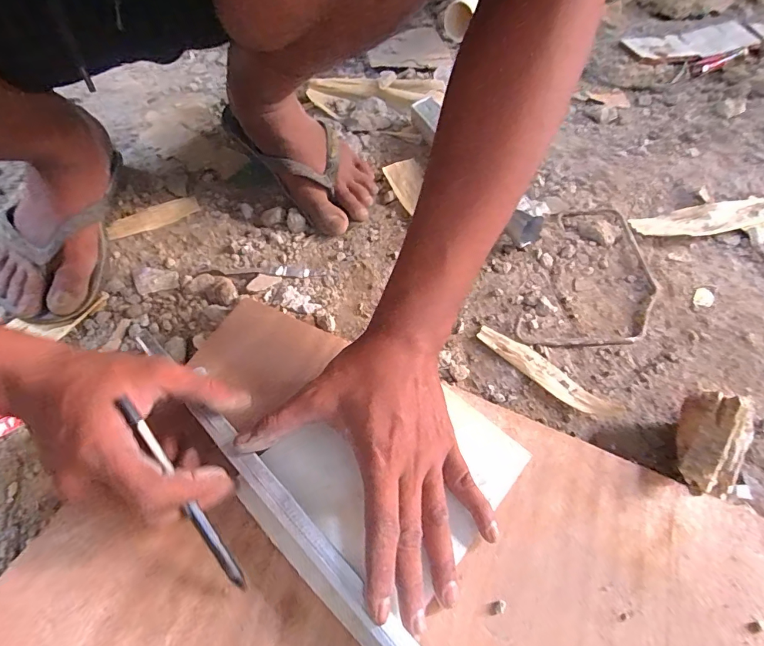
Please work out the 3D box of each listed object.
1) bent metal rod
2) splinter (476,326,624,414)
[{"bbox_3d":[0.216,-0.046,0.426,0.110,0.007,0.208,22,59,15],"label":"bent metal rod"},{"bbox_3d":[0.140,0.042,0.371,0.128,0.009,0.025,35,63,22],"label":"splinter"}]

